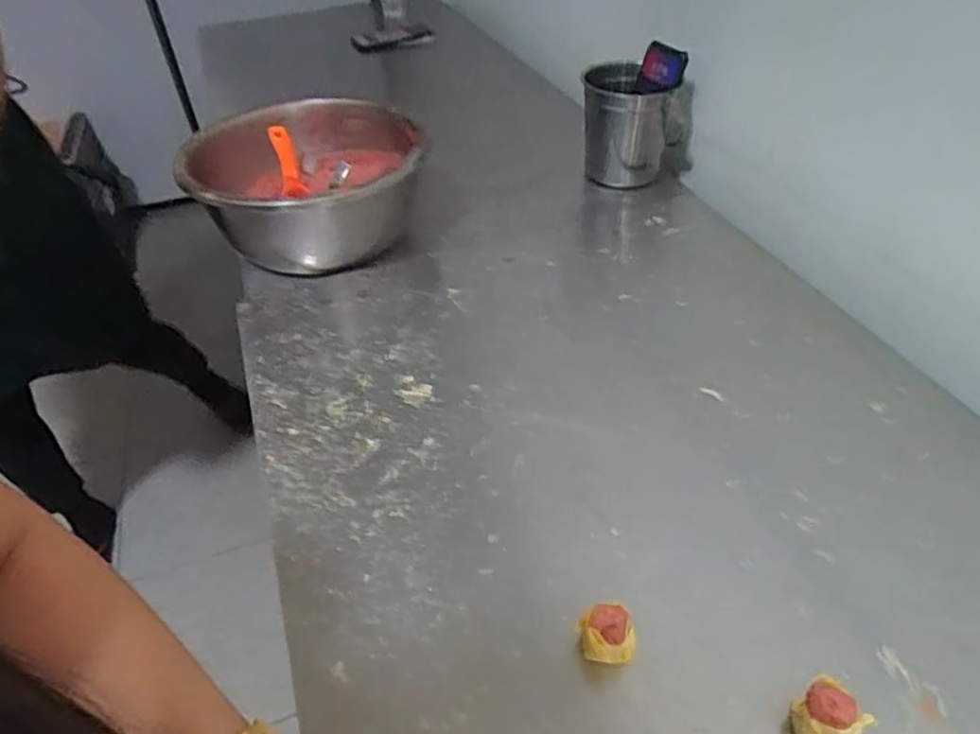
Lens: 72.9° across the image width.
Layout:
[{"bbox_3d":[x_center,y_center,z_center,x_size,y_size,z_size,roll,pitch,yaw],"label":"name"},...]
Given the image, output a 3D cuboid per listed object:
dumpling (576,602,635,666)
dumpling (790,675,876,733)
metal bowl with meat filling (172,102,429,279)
[{"bbox_3d":[0.078,0.178,0.442,0.035,0.039,0.033,-5,41,-1],"label":"dumpling"},{"bbox_3d":[0.202,0.212,0.398,0.036,0.038,0.034,-3,41,2],"label":"dumpling"},{"bbox_3d":[-0.217,-0.224,0.836,0.260,0.148,0.279,-3,41,2],"label":"metal bowl with meat filling"}]

